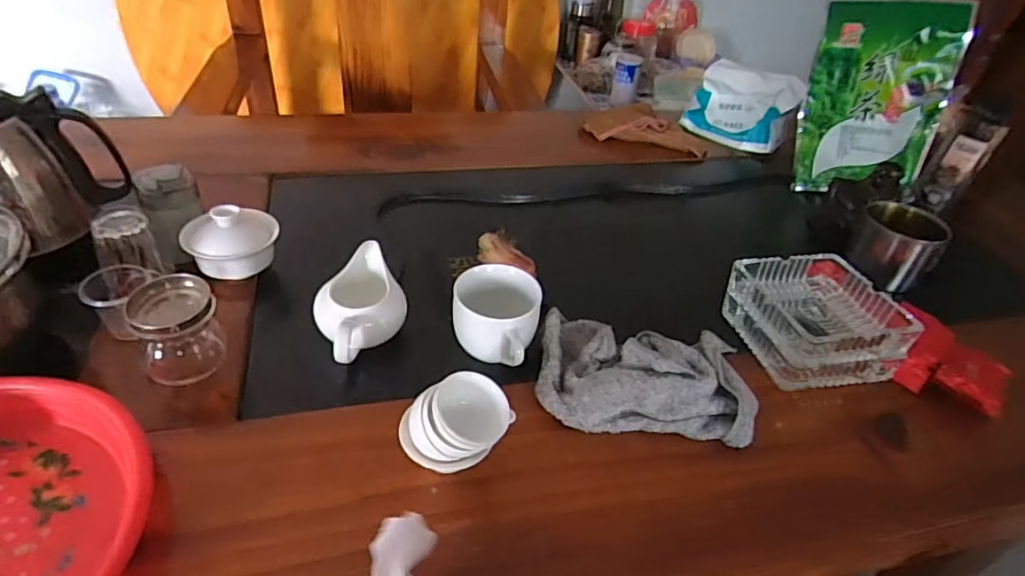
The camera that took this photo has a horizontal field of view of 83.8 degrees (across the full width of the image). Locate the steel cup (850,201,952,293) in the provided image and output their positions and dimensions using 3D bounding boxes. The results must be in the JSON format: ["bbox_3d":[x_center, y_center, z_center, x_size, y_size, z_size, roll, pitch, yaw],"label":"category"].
[{"bbox_3d":[0.445,-0.050,0.663,0.083,0.083,0.078,4,39,-3],"label":"steel cup"}]

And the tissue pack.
[{"bbox_3d":[0.367,-0.294,0.916,0.163,0.102,0.084,24,42,20],"label":"tissue pack"}]

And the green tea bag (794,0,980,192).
[{"bbox_3d":[0.498,-0.258,0.776,0.171,0.240,0.050,7,25,18],"label":"green tea bag"}]

